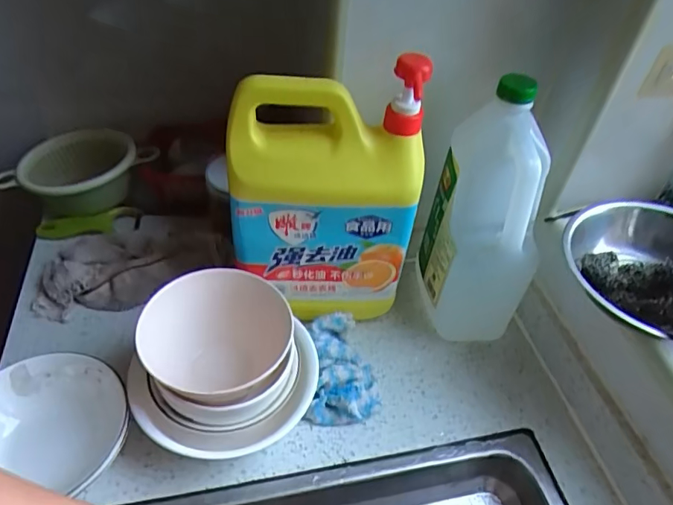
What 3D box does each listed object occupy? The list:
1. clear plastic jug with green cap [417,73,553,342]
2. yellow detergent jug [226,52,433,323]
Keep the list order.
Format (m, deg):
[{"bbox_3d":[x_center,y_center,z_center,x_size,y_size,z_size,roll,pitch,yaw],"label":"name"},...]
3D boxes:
[{"bbox_3d":[0.160,-0.030,0.518,0.105,0.278,0.090,4,24,-2],"label":"clear plastic jug with green cap"},{"bbox_3d":[-0.015,-0.048,0.475,0.163,0.255,0.073,-7,46,-12],"label":"yellow detergent jug"}]

